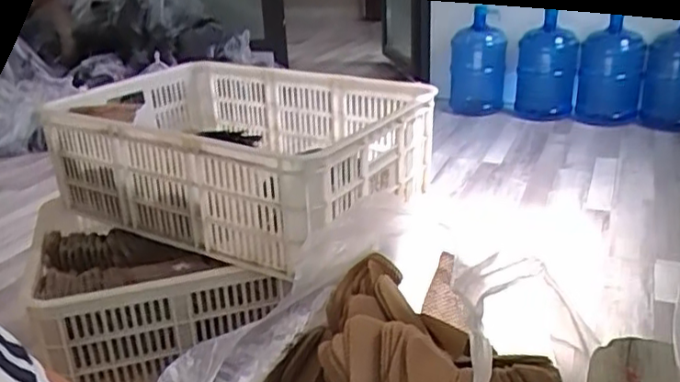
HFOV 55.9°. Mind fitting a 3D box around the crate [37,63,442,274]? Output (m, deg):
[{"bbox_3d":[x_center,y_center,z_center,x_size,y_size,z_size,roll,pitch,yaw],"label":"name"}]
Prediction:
[{"bbox_3d":[-0.201,-0.089,1.224,0.658,0.196,0.501,10,26,28],"label":"crate"}]

